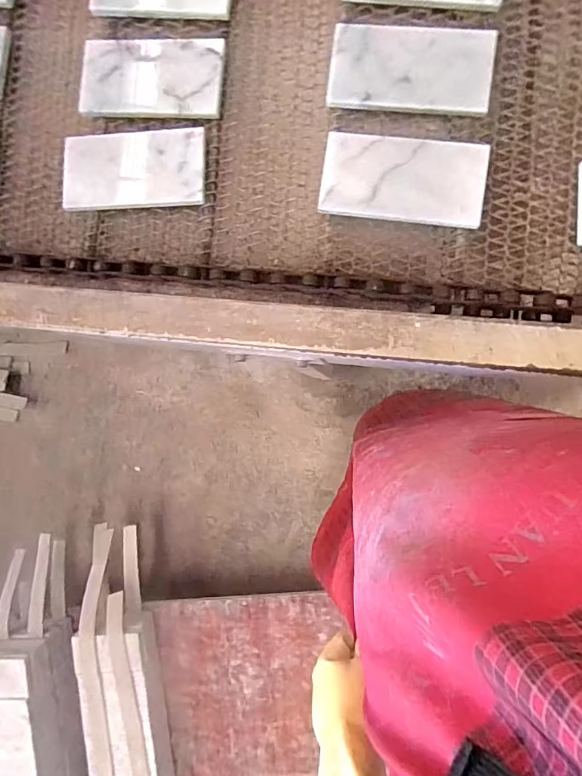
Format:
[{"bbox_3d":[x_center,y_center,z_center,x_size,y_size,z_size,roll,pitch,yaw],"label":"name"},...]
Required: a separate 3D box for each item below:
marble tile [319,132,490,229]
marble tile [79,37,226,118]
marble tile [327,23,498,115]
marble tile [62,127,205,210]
[{"bbox_3d":[0.109,-0.203,0.448,0.154,0.007,0.081,8,88,8],"label":"marble tile"},{"bbox_3d":[-0.151,-0.333,0.492,0.158,0.007,0.085,5,88,9],"label":"marble tile"},{"bbox_3d":[0.118,-0.316,0.452,0.155,0.007,0.080,7,92,8],"label":"marble tile"},{"bbox_3d":[-0.169,-0.233,0.490,0.154,0.008,0.075,0,101,5],"label":"marble tile"}]

